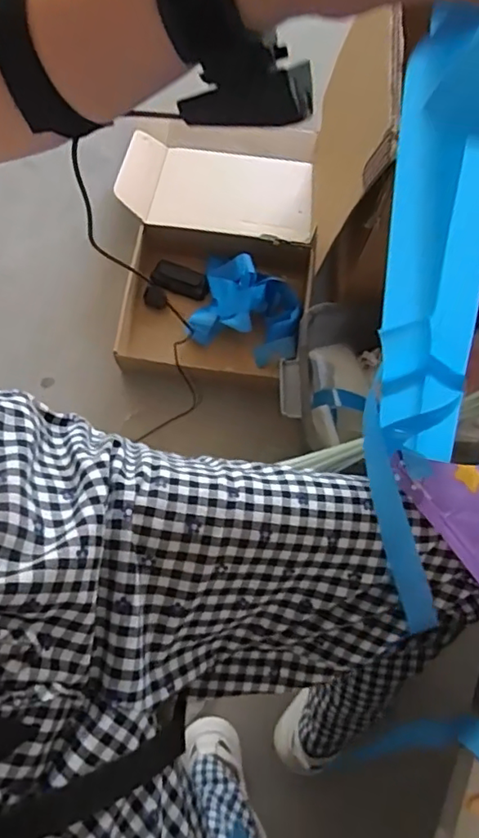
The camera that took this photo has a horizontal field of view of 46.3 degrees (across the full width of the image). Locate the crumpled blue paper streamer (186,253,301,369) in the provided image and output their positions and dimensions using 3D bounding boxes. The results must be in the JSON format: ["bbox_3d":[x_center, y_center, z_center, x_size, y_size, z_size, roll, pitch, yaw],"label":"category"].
[{"bbox_3d":[0.011,-0.204,1.006,0.196,0.096,0.162,25,74,6],"label":"crumpled blue paper streamer"}]

